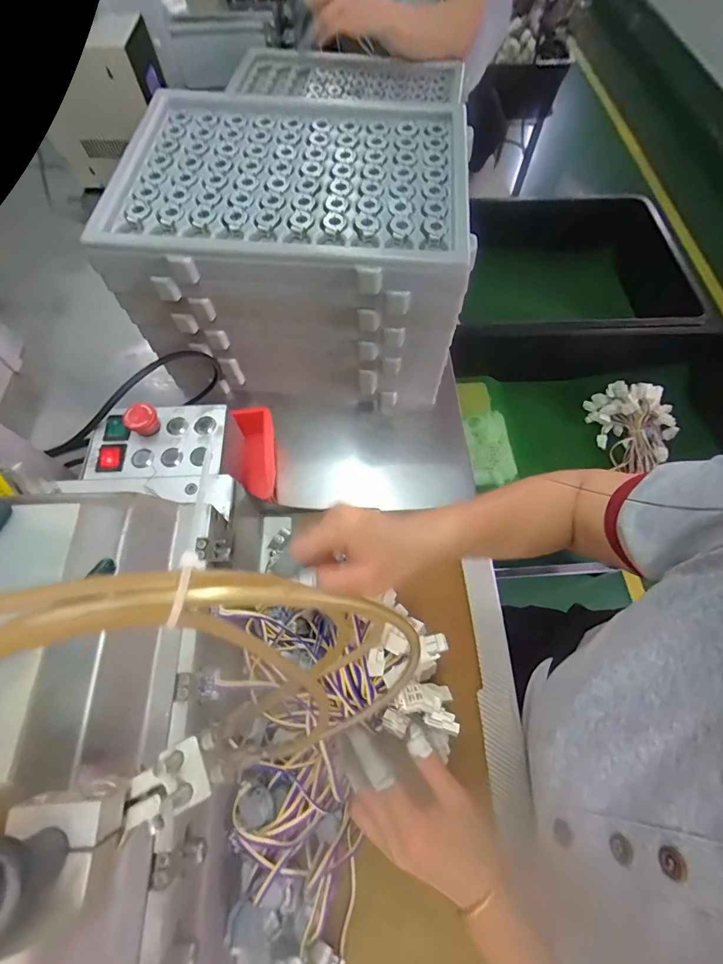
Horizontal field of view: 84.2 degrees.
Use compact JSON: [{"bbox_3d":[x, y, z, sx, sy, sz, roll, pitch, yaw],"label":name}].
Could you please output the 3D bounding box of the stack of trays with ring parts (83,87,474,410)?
[{"bbox_3d":[-0.076,-0.302,0.550,0.380,0.237,0.285,5,67,1],"label":"stack of trays with ring parts"}]

